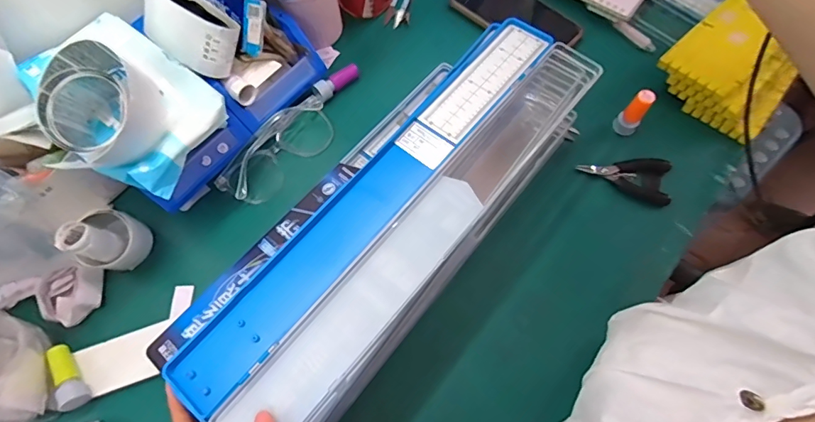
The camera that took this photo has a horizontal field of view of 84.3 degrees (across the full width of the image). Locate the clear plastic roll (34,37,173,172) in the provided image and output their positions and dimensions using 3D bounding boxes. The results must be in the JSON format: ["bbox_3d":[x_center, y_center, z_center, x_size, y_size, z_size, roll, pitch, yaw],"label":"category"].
[{"bbox_3d":[-0.257,-0.083,0.380,0.092,0.059,0.088,-1,69,1],"label":"clear plastic roll"}]

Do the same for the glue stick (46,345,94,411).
[{"bbox_3d":[-0.317,0.152,0.415,0.020,0.020,0.063,-38,73,-12],"label":"glue stick"}]

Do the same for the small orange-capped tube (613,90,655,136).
[{"bbox_3d":[0.246,-0.106,0.489,0.024,0.061,0.018,38,75,15],"label":"small orange-capped tube"}]

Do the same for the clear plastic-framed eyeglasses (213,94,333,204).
[{"bbox_3d":[-0.147,-0.071,0.513,0.054,0.036,0.149,37,74,14],"label":"clear plastic-framed eyeglasses"}]

